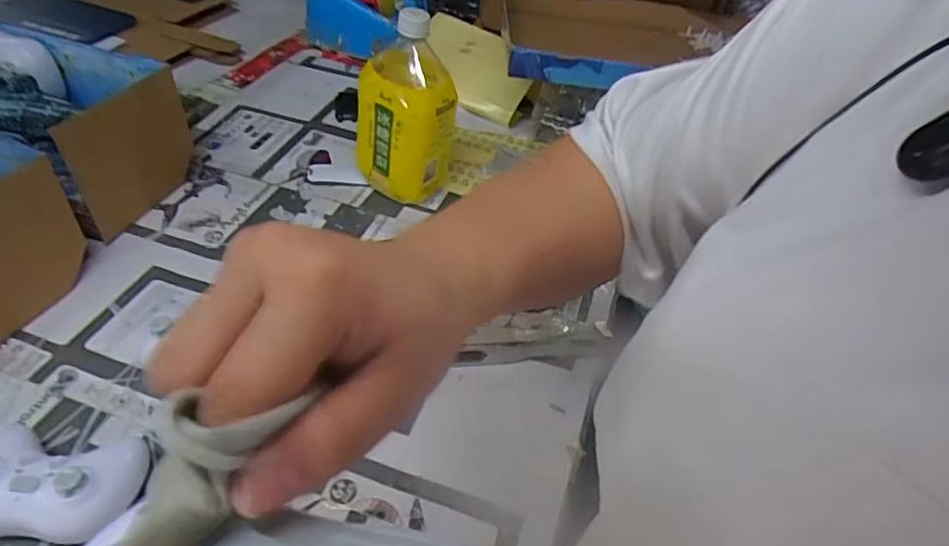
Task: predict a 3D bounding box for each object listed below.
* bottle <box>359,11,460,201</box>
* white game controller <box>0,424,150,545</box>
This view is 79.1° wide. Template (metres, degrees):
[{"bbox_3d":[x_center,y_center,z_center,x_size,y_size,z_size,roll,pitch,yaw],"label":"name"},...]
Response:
[{"bbox_3d":[-0.076,-0.175,0.614,0.101,0.193,0.104,-5,46,-9],"label":"bottle"},{"bbox_3d":[-0.296,0.139,0.394,0.127,0.052,0.075,6,45,1],"label":"white game controller"}]

